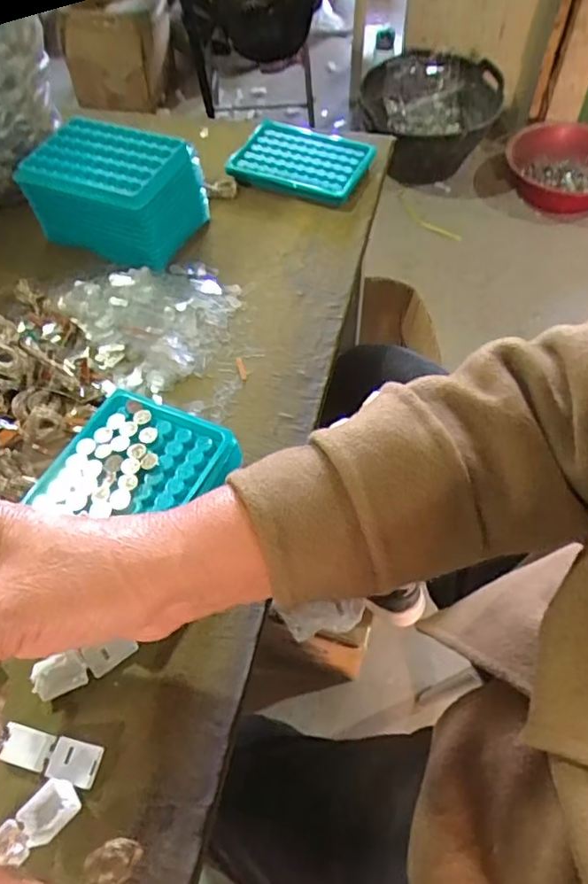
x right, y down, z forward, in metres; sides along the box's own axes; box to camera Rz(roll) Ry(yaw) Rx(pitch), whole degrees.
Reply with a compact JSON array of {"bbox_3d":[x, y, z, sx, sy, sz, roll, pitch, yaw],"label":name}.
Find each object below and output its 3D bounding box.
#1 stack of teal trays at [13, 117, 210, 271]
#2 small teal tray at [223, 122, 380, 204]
[{"bbox_3d":[-0.156,-0.226,0.518,0.129,0.081,0.103,19,58,14],"label":"stack of teal trays"},{"bbox_3d":[0.006,-0.293,0.603,0.134,0.020,0.098,18,58,13],"label":"small teal tray"}]

